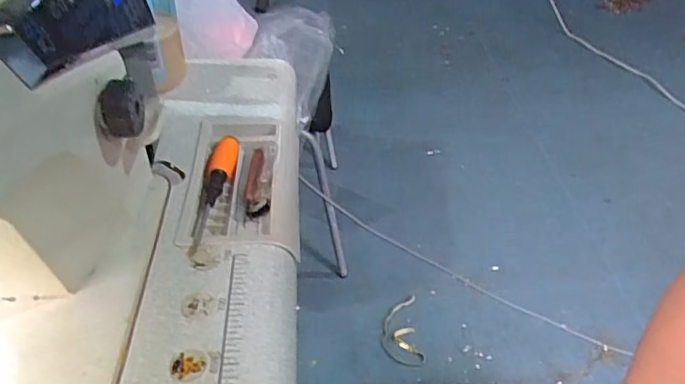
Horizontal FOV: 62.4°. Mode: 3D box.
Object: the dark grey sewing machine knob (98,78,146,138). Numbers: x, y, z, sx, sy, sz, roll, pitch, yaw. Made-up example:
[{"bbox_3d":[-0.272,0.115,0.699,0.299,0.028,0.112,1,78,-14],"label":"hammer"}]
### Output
[{"bbox_3d":[-0.167,-0.064,0.428,0.030,0.034,0.034,-15,39,-17],"label":"dark grey sewing machine knob"}]

